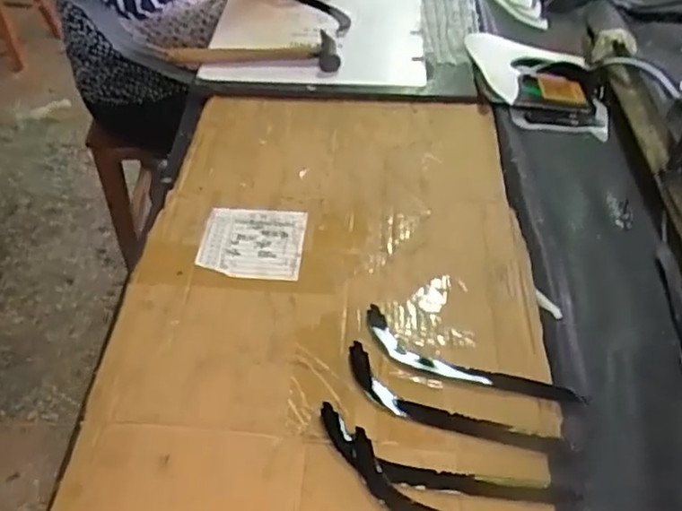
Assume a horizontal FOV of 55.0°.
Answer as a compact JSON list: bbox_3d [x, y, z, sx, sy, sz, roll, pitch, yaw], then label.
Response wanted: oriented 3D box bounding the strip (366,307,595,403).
[{"bbox_3d":[0.113,0.102,0.598,0.209,0.008,0.051,21,50,17],"label":"strip"}]

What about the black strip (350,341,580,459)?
[{"bbox_3d":[0.095,0.134,0.567,0.210,0.006,0.051,23,50,18],"label":"black strip"}]

